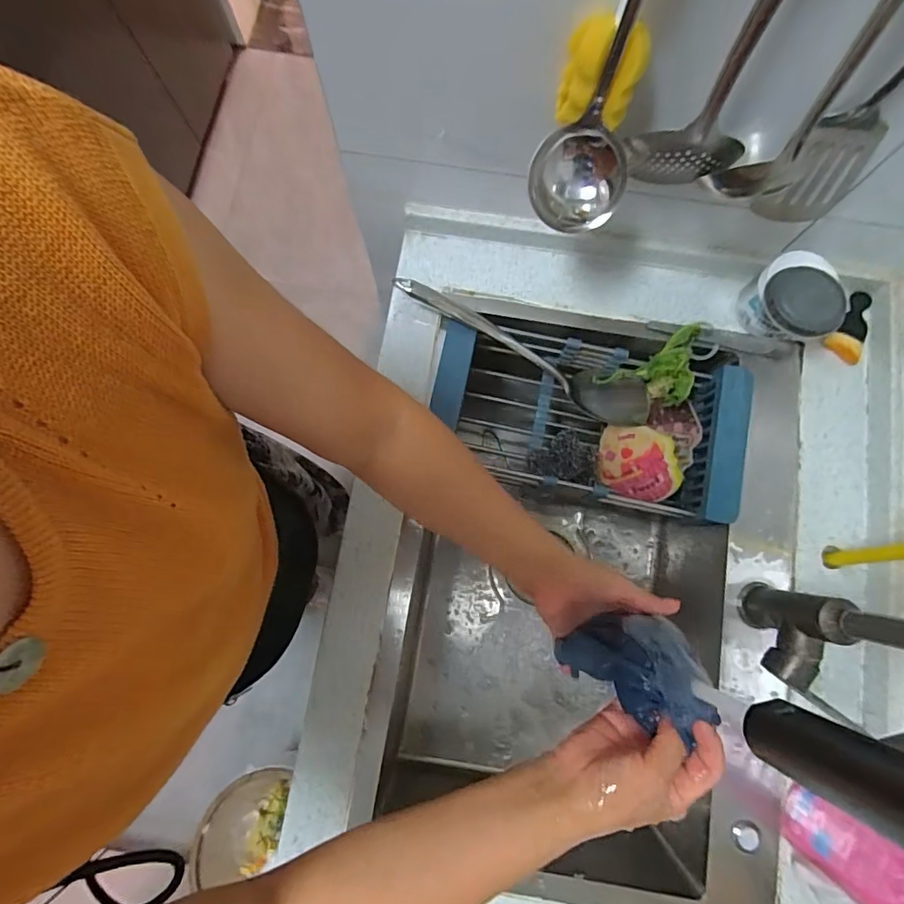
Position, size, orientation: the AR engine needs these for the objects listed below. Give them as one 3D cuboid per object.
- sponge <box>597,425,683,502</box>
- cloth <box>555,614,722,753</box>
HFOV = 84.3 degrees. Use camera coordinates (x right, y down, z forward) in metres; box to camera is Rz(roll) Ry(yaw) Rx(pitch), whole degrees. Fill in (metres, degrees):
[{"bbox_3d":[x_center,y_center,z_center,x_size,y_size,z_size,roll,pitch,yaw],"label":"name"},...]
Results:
[{"bbox_3d":[0.238,0.015,0.637,0.098,0.025,0.093,3,96,32],"label":"sponge"},{"bbox_3d":[0.144,0.179,0.413,0.084,0.118,0.071,-10,79,-1],"label":"cloth"}]

